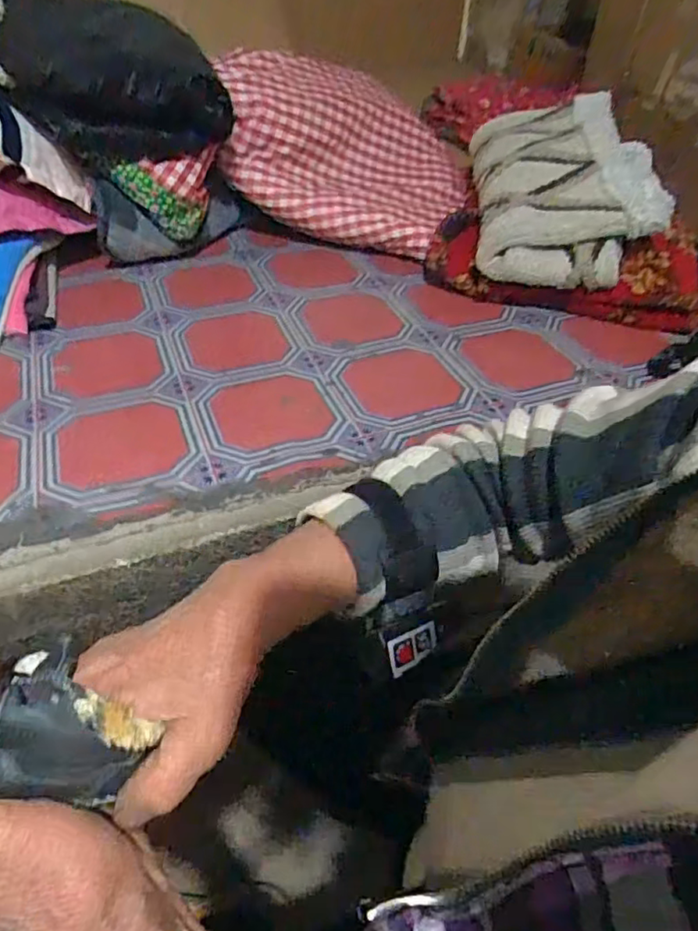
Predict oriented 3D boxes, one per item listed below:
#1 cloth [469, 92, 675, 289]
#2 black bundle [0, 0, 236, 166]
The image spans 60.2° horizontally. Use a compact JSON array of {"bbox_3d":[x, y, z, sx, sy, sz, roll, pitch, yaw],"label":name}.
[{"bbox_3d":[0.335,-0.438,0.938,0.267,0.129,0.434,5,44,3],"label":"cloth"},{"bbox_3d":[-0.308,-0.490,0.772,0.278,0.171,0.091,6,44,3],"label":"black bundle"}]

